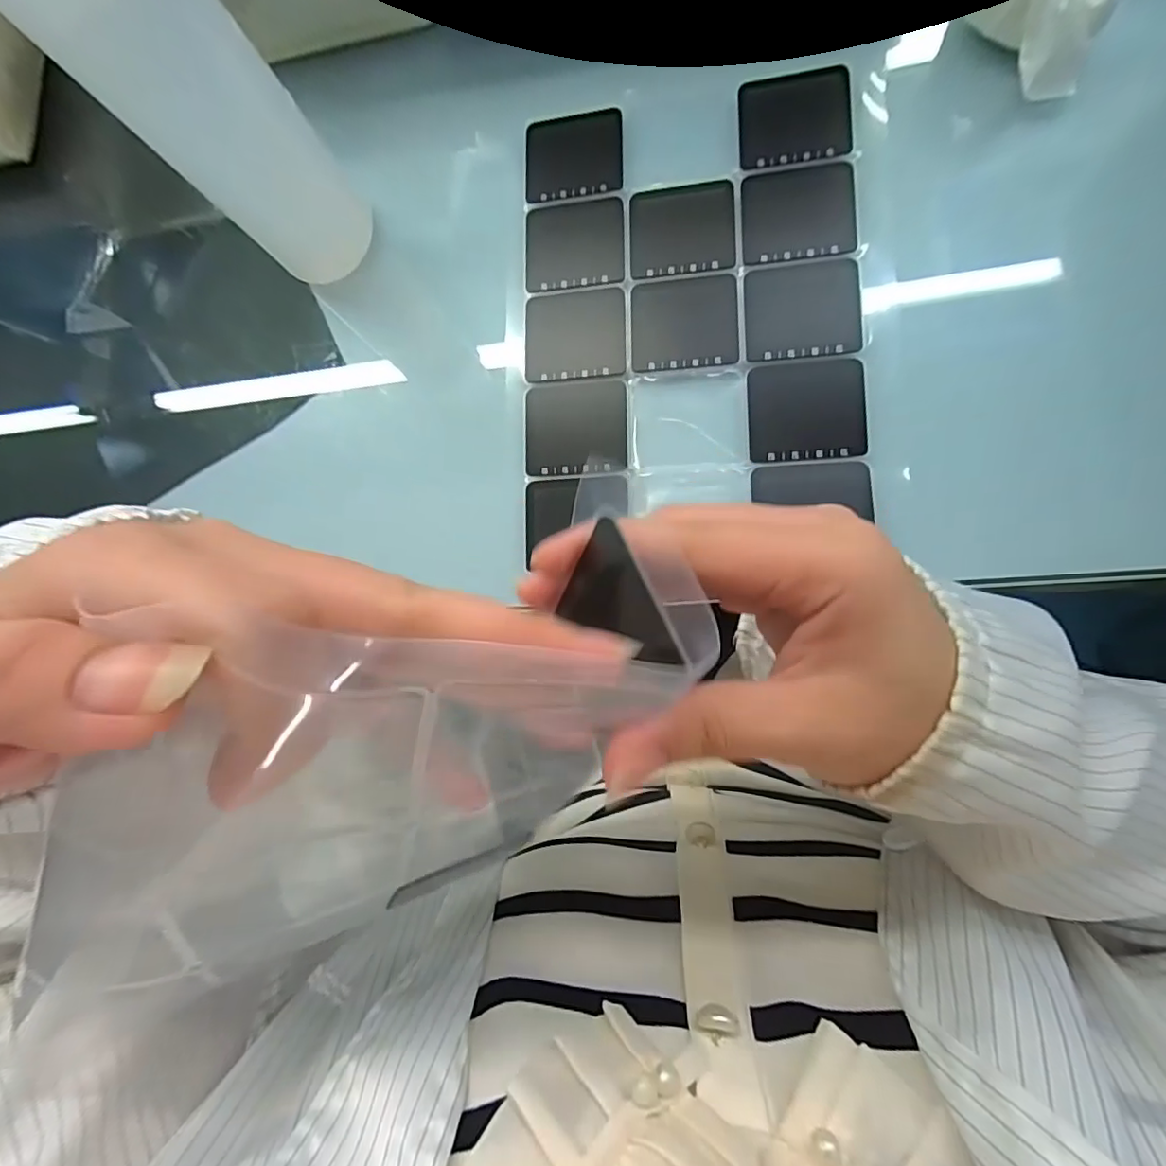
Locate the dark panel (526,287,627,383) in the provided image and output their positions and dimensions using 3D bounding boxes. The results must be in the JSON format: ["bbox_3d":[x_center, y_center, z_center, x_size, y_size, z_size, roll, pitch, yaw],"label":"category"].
[{"bbox_3d":[-0.004,-0.137,0.302,0.055,0.004,0.049,-2,85,9],"label":"dark panel"}]

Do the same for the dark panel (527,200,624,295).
[{"bbox_3d":[-0.005,-0.189,0.307,0.055,0.005,0.050,-1,85,9],"label":"dark panel"}]

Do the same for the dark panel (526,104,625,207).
[{"bbox_3d":[-0.005,-0.242,0.310,0.055,0.005,0.051,-1,85,9],"label":"dark panel"}]

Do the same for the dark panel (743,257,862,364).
[{"bbox_3d":[0.112,-0.139,0.281,0.055,0.007,0.050,-2,85,9],"label":"dark panel"}]

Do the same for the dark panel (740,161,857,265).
[{"bbox_3d":[0.112,-0.192,0.285,0.055,0.005,0.050,-2,85,9],"label":"dark panel"}]

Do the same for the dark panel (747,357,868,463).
[{"bbox_3d":[0.113,-0.087,0.277,0.055,0.004,0.049,-2,86,11],"label":"dark panel"}]

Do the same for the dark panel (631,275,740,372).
[{"bbox_3d":[0.054,-0.138,0.291,0.055,0.004,0.050,-1,85,9],"label":"dark panel"}]

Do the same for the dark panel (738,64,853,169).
[{"bbox_3d":[0.112,-0.246,0.289,0.055,0.006,0.050,-2,85,9],"label":"dark panel"}]

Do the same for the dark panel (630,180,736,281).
[{"bbox_3d":[0.053,-0.191,0.296,0.055,0.005,0.050,-2,85,9],"label":"dark panel"}]

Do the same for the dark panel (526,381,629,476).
[{"bbox_3d":[-0.004,-0.084,0.299,0.055,0.004,0.049,-1,85,9],"label":"dark panel"}]

